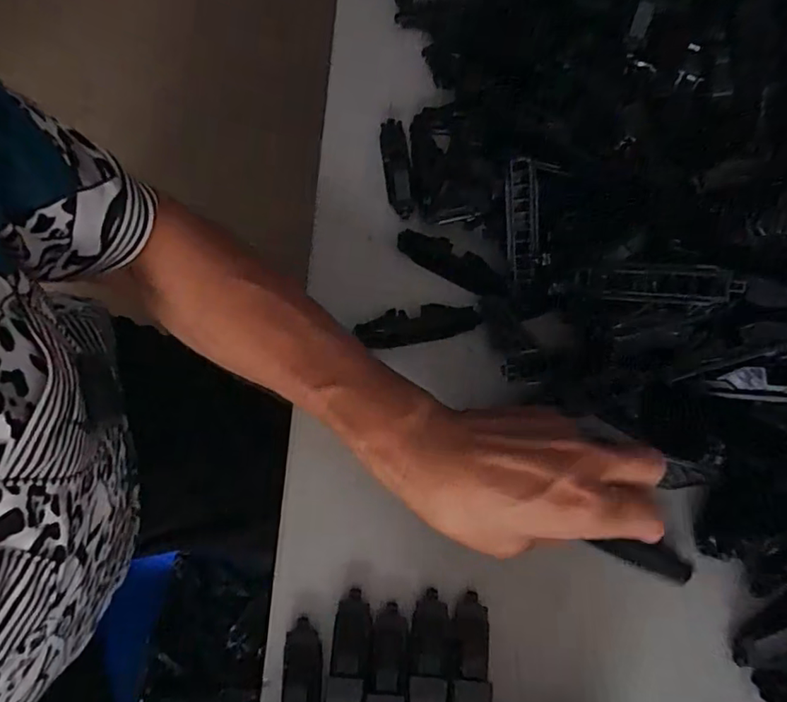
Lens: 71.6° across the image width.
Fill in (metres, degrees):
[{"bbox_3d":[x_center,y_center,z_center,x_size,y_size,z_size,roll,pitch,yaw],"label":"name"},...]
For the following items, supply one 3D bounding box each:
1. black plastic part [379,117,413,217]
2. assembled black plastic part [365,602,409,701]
[{"bbox_3d":[0.003,-0.132,0.391,0.019,0.005,0.081,-7,67,-2],"label":"black plastic part"},{"bbox_3d":[-0.004,0.169,0.263,0.019,0.014,0.082,4,67,2],"label":"assembled black plastic part"}]

